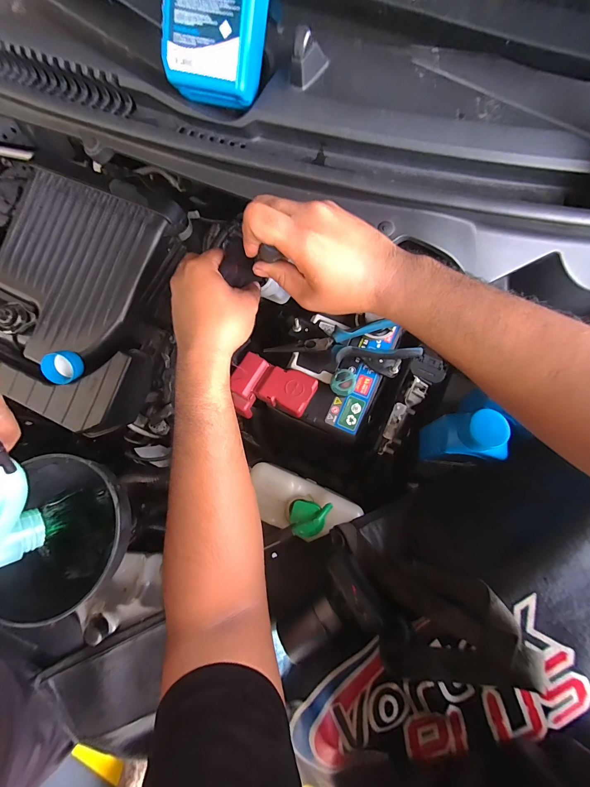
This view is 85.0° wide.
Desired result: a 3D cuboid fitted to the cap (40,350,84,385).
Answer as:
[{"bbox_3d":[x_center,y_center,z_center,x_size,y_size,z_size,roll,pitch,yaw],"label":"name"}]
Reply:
[{"bbox_3d":[-0.297,-0.034,0.415,0.042,0.026,0.040,-5,99,0],"label":"cap"}]

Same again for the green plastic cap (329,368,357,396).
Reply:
[{"bbox_3d":[0.062,-0.015,0.404,0.030,0.018,0.034,28,77,9],"label":"green plastic cap"}]

